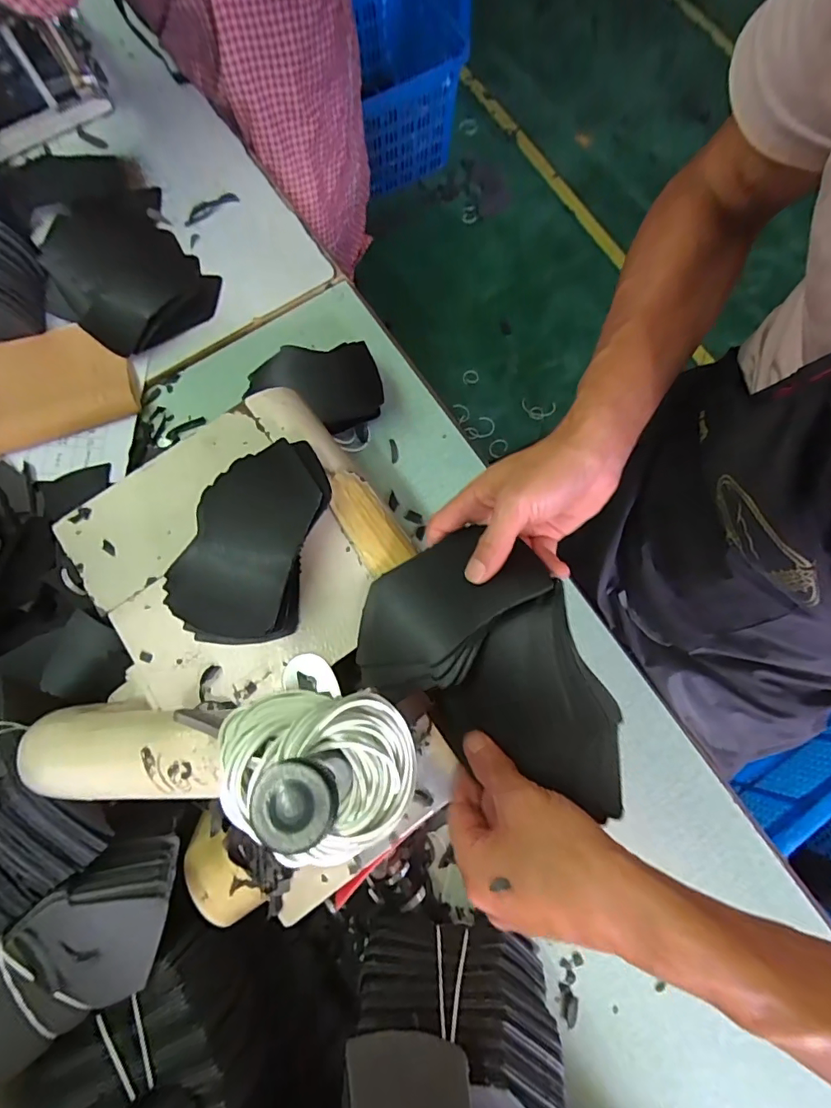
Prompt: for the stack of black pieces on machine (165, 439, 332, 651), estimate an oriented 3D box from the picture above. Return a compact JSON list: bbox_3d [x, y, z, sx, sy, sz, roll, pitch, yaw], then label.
[{"bbox_3d":[-0.118,-0.012,0.360,0.089,0.036,0.154,15,76,4],"label":"stack of black pieces on machine"}]

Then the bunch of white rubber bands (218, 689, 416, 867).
[{"bbox_3d":[-0.037,0.076,0.170,0.069,0.032,0.055,-10,75,-2],"label":"bunch of white rubber bands"}]

